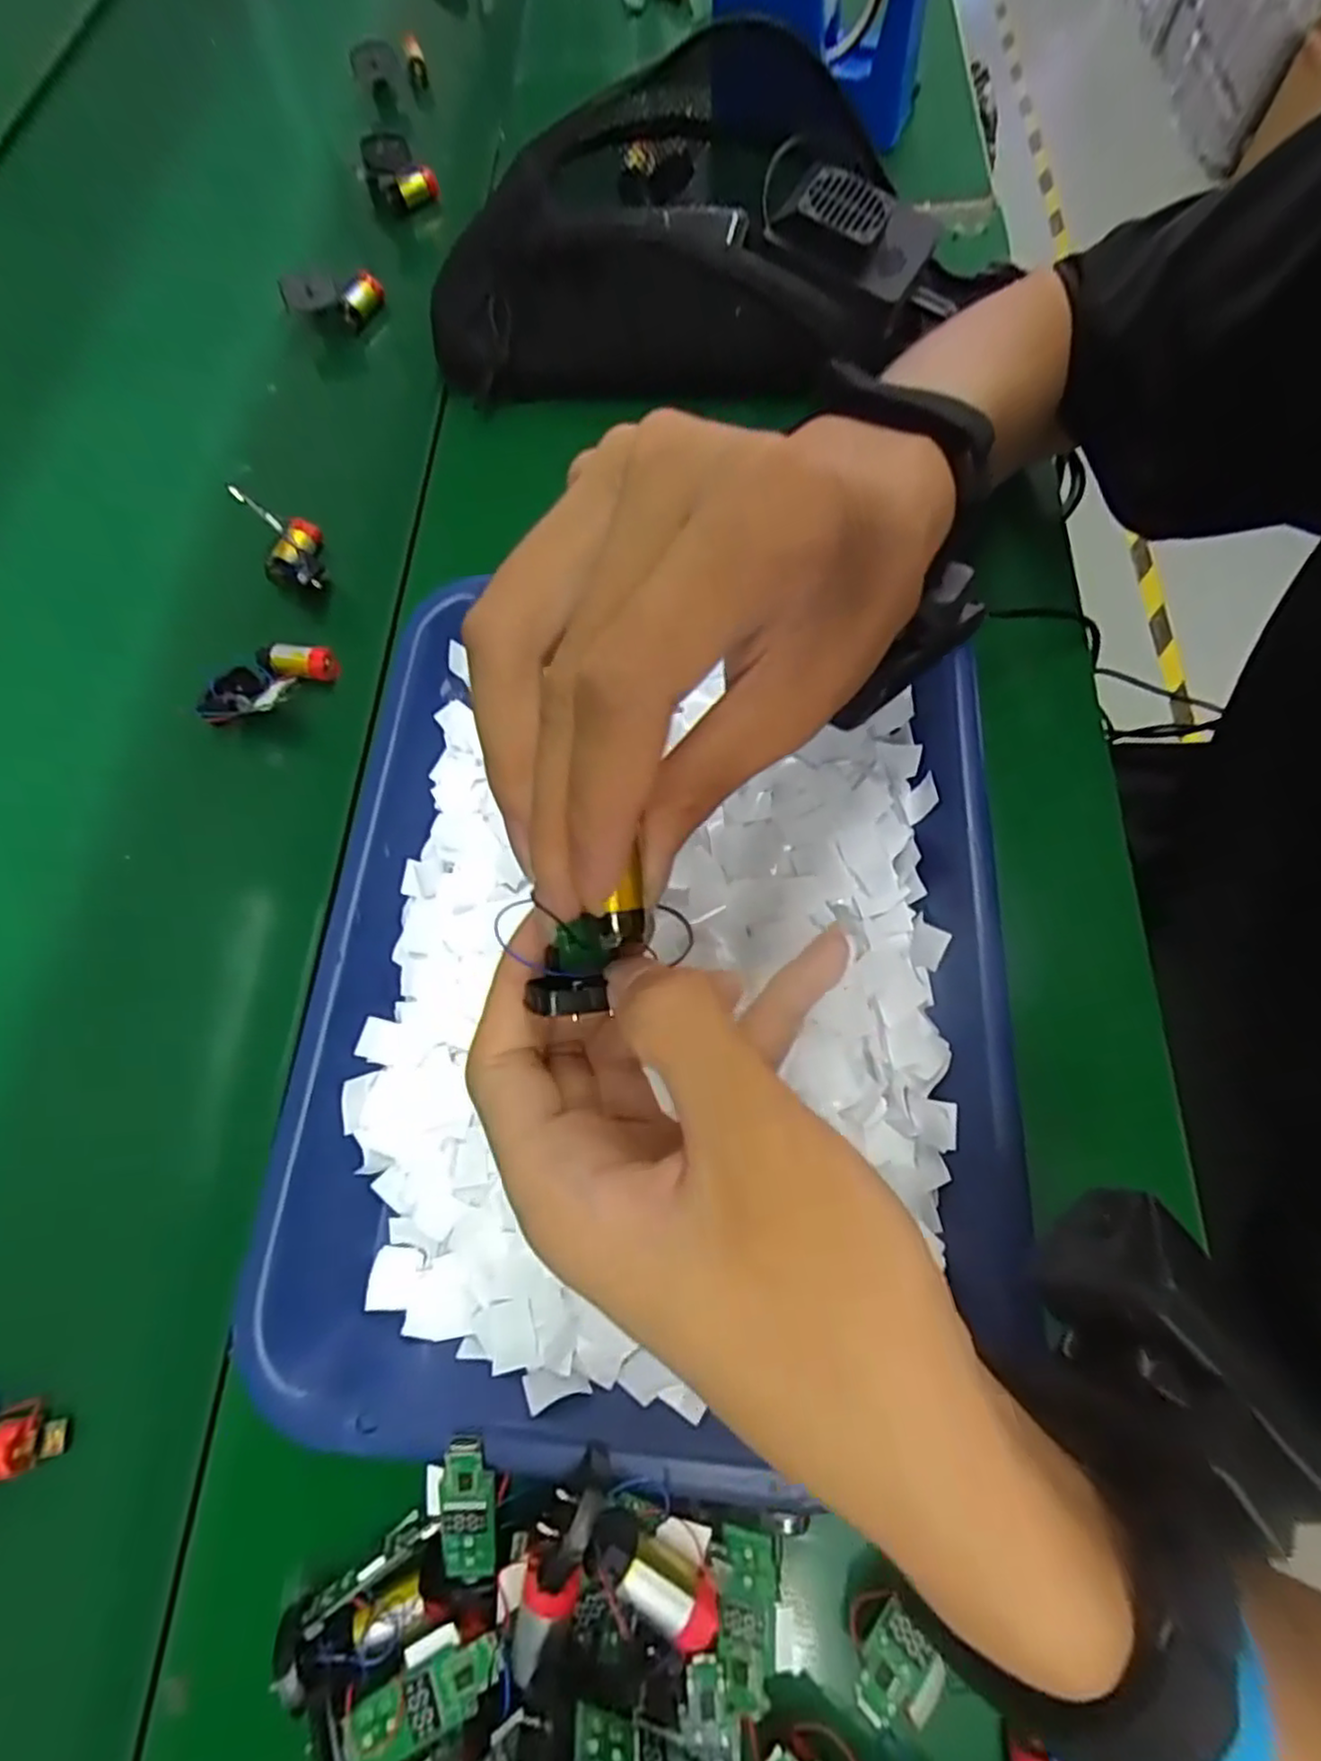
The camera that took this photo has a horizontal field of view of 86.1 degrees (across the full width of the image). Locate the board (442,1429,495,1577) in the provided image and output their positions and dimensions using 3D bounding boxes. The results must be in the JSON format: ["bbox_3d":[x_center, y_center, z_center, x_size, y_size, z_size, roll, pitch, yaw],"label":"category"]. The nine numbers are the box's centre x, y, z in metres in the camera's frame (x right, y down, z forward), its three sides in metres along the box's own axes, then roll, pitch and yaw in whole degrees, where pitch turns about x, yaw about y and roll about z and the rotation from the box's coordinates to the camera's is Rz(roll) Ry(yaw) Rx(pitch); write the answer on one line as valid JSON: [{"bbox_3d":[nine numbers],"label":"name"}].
[{"bbox_3d":[-0.056,0.185,0.208,0.015,0.007,0.040,0,95,2],"label":"board"}]

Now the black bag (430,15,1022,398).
[{"bbox_3d":[0.016,-0.377,0.405,0.299,0.082,0.192,-4,68,0],"label":"black bag"}]

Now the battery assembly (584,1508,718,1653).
[{"bbox_3d":[-0.004,0.187,0.190,0.039,0.014,0.013,36,73,1],"label":"battery assembly"}]

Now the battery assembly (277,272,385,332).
[{"bbox_3d":[-0.209,-0.370,0.451,0.066,0.028,0.012,-2,68,1],"label":"battery assembly"}]

